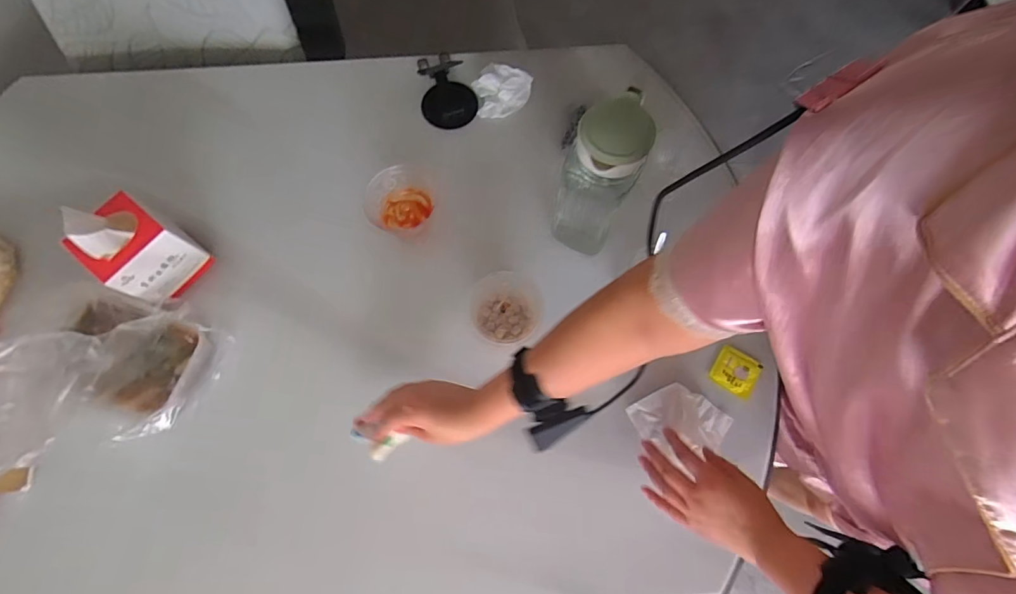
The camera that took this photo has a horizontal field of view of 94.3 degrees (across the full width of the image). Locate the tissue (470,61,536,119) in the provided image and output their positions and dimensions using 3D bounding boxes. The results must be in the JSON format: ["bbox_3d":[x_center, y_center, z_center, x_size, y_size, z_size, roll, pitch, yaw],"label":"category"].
[{"bbox_3d":[-0.013,-0.325,0.750,0.085,0.034,0.079,23,75,5],"label":"tissue"}]

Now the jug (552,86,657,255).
[{"bbox_3d":[0.118,-0.144,0.599,0.096,0.253,0.118,8,74,1],"label":"jug"}]

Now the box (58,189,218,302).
[{"bbox_3d":[-0.481,-0.061,0.615,0.095,0.136,0.099,34,76,8],"label":"box"}]

